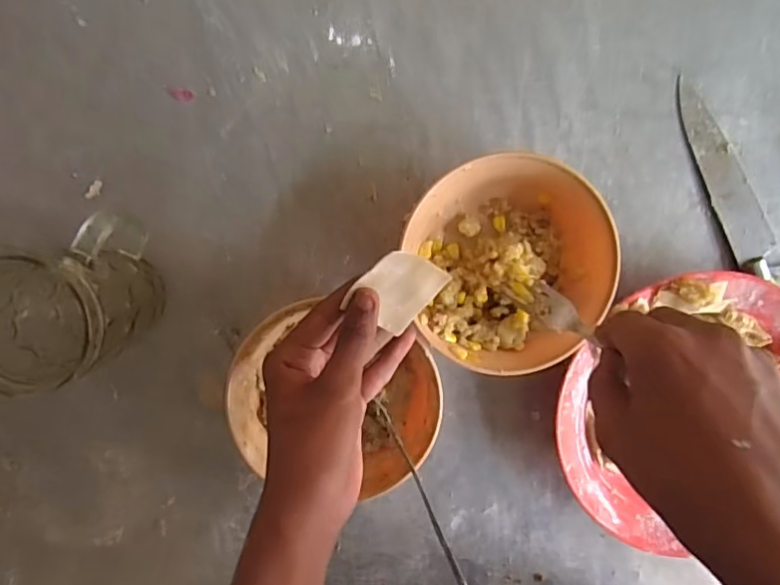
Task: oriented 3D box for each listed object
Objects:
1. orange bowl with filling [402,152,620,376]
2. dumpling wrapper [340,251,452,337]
[{"bbox_3d":[0.084,-0.020,0.393,0.133,0.048,0.144,0,98,-1],"label":"orange bowl with filling"},{"bbox_3d":[0.004,-0.001,0.328,0.047,0.004,0.049,33,109,-34],"label":"dumpling wrapper"}]

